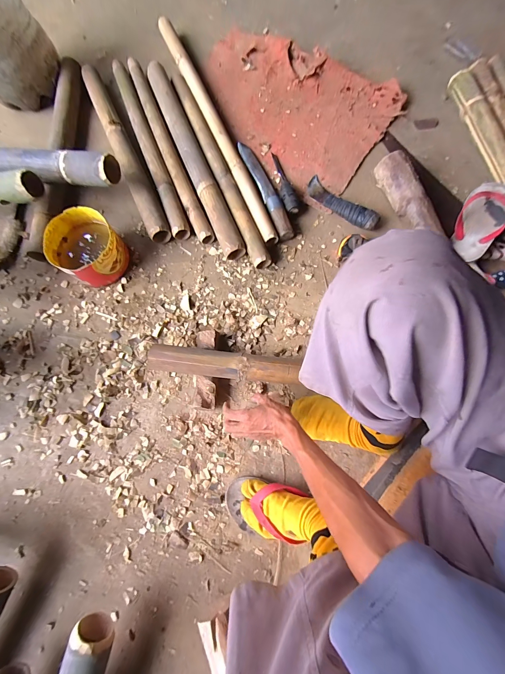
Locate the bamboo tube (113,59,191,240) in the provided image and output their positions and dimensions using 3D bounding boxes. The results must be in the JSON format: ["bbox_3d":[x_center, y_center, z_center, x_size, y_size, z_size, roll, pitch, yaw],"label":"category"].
[{"bbox_3d":[-0.296,-0.553,0.775,0.051,0.052,0.662,-21,76,-4],"label":"bamboo tube"}]

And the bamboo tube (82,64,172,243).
[{"bbox_3d":[-0.363,-0.529,0.762,0.060,0.046,0.639,-26,76,-5],"label":"bamboo tube"}]

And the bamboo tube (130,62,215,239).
[{"bbox_3d":[-0.241,-0.534,0.770,0.047,0.045,0.661,-22,76,-4],"label":"bamboo tube"}]

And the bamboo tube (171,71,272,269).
[{"bbox_3d":[-0.097,-0.467,0.744,0.051,0.050,0.657,-23,76,-3],"label":"bamboo tube"}]

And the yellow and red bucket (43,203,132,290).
[{"bbox_3d":[-0.378,-0.202,0.640,0.152,0.091,0.139,0,76,2],"label":"yellow and red bucket"}]

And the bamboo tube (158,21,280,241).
[{"bbox_3d":[-0.117,-0.619,0.784,0.060,0.037,0.861,-21,76,-3],"label":"bamboo tube"}]

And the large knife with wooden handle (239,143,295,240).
[{"bbox_3d":[0.030,-0.390,0.719,0.042,0.038,0.324,-21,76,-3],"label":"large knife with wooden handle"}]

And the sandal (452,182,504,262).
[{"bbox_3d":[0.517,-0.262,0.636,0.094,0.053,0.211,38,81,11],"label":"sandal"}]

